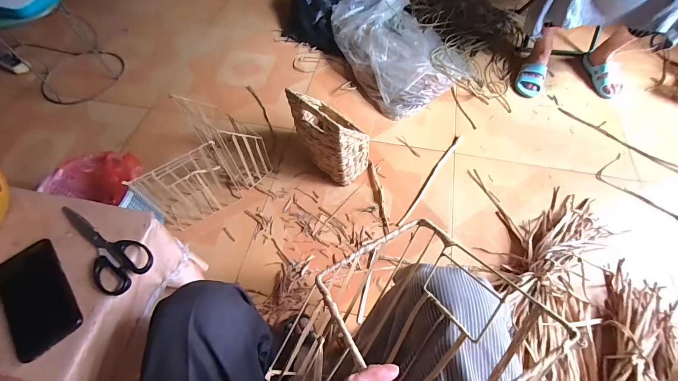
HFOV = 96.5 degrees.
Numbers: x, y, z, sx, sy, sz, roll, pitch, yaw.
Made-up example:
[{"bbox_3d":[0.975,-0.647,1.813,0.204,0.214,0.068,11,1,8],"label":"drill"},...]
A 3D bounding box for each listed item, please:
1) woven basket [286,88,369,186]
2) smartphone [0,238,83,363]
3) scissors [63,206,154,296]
[{"bbox_3d":[-0.027,-0.174,0.931,0.224,0.292,0.127,40,68,21],"label":"woven basket"},{"bbox_3d":[-0.421,0.146,0.421,0.076,0.011,0.161,-38,67,-17],"label":"smartphone"},{"bbox_3d":[-0.367,0.082,0.457,0.188,0.010,0.075,30,65,17],"label":"scissors"}]

